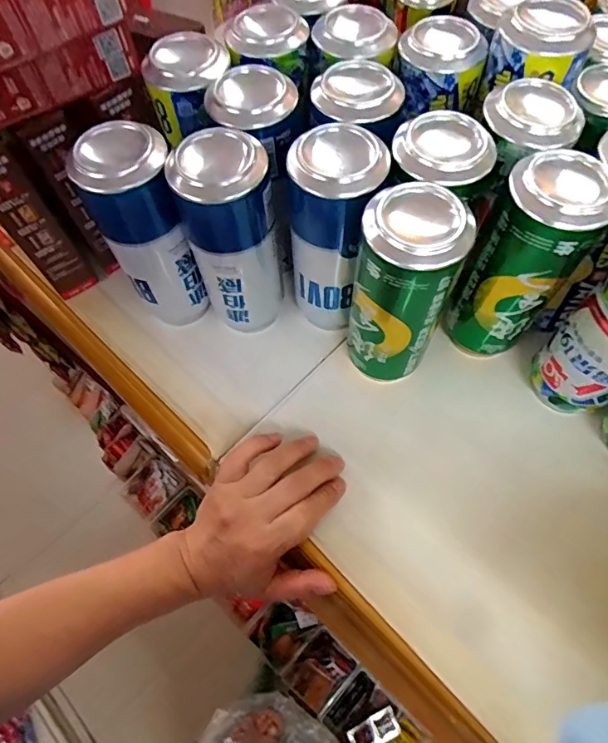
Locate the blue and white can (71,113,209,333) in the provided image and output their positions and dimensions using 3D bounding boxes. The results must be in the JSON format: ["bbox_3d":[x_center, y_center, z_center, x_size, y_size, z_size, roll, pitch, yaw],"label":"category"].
[{"bbox_3d":[-0.119,-0.102,0.364,0.065,0.162,0.055,-25,66,-9],"label":"blue and white can"}]

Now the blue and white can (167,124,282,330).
[{"bbox_3d":[-0.051,-0.092,0.360,0.059,0.170,0.057,-1,64,2],"label":"blue and white can"}]

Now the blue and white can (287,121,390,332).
[{"bbox_3d":[0.019,-0.097,0.342,0.056,0.146,0.055,-1,64,2],"label":"blue and white can"}]

